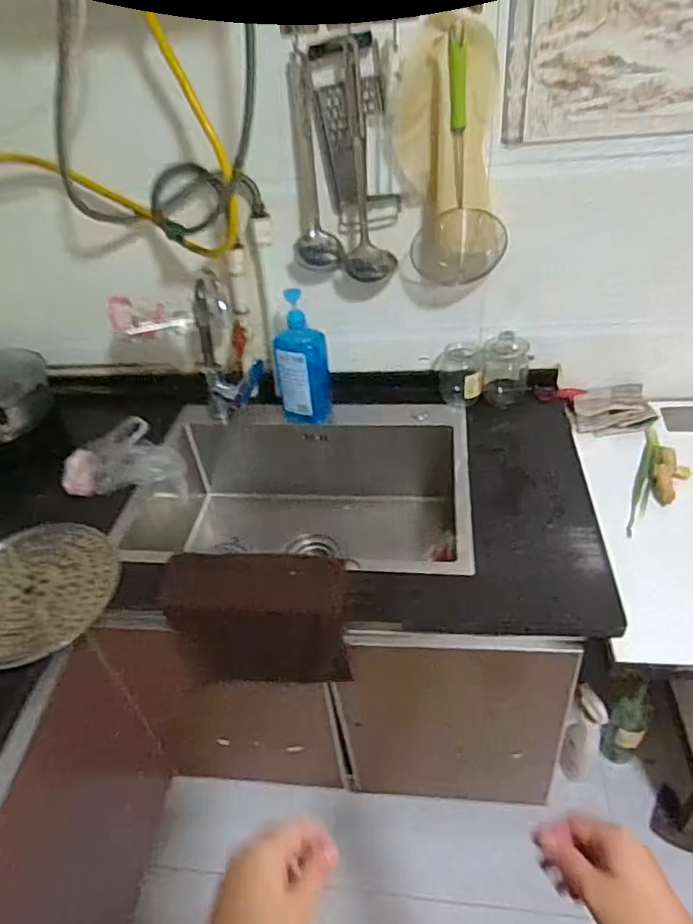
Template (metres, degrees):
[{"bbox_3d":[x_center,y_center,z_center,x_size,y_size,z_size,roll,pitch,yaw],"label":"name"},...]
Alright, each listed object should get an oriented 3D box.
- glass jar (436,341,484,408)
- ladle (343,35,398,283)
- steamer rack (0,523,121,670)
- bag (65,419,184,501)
[{"bbox_3d":[0.228,-0.181,1.203,0.094,0.103,0.099,2,42,8],"label":"glass jar"},{"bbox_3d":[0.034,-0.472,0.991,0.085,0.367,0.054,-1,41,4],"label":"ladle"},{"bbox_3d":[-0.493,0.201,0.929,0.264,0.027,0.231,-27,50,-24],"label":"steamer rack"},{"bbox_3d":[-0.413,-0.013,1.093,0.219,0.141,0.129,2,42,8],"label":"bag"}]

